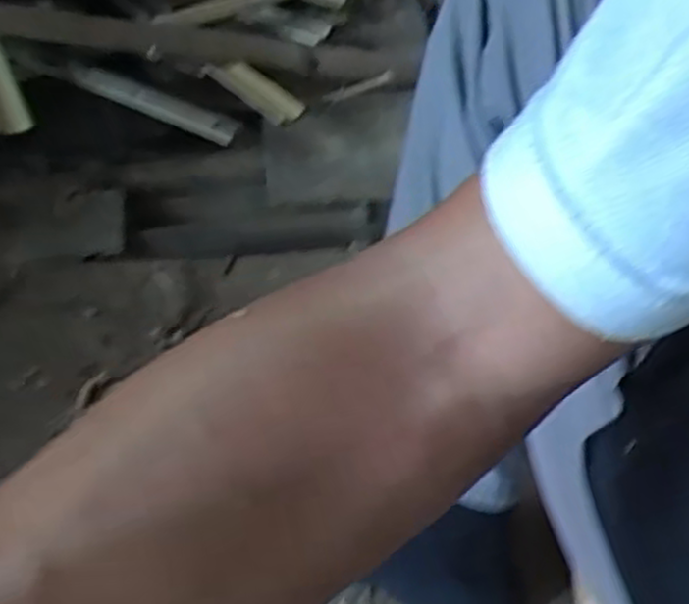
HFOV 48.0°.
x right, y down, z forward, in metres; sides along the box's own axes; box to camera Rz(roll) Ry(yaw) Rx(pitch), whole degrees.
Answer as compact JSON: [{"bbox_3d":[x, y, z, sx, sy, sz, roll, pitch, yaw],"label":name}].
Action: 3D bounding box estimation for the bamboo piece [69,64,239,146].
[{"bbox_3d":[-0.223,-0.231,0.892,0.223,0.027,0.025,22,52,14],"label":"bamboo piece"}]

